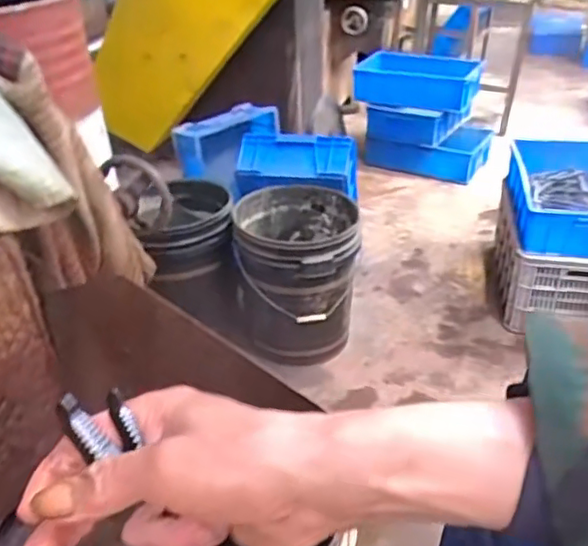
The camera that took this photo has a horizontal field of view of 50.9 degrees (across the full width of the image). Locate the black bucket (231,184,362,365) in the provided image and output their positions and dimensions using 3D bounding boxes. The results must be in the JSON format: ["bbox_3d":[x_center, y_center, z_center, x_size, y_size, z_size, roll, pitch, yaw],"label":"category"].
[{"bbox_3d":[0.005,0.021,1.876,0.361,0.432,0.391,1,33,3],"label":"black bucket"}]

